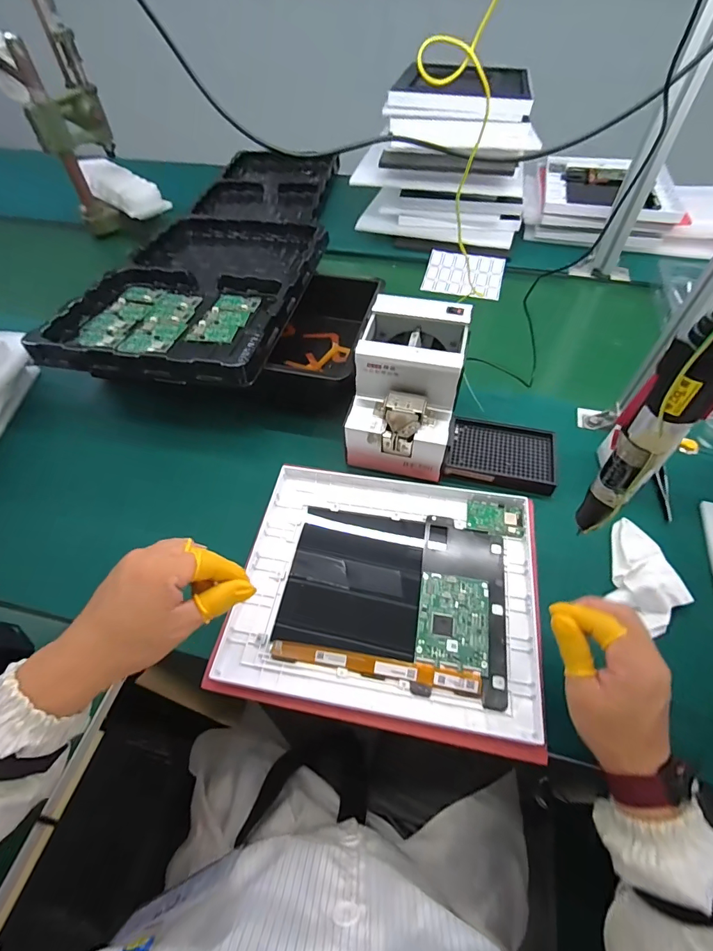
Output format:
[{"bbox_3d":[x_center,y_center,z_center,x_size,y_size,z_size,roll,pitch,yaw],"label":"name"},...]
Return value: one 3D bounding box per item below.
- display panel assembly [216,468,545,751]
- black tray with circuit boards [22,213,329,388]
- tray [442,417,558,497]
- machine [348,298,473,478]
[{"bbox_3d":[0.034,0.115,0.457,0.304,0.018,0.252,7,56,8],"label":"display panel assembly"},{"bbox_3d":[-0.237,-0.320,0.677,0.306,0.053,0.489,9,54,8],"label":"black tray with circuit boards"},{"bbox_3d":[0.189,-0.028,0.548,0.137,0.015,0.097,11,55,9],"label":"tray"},{"bbox_3d":[0.068,-0.110,0.532,0.130,0.140,0.177,10,54,9],"label":"machine"}]

